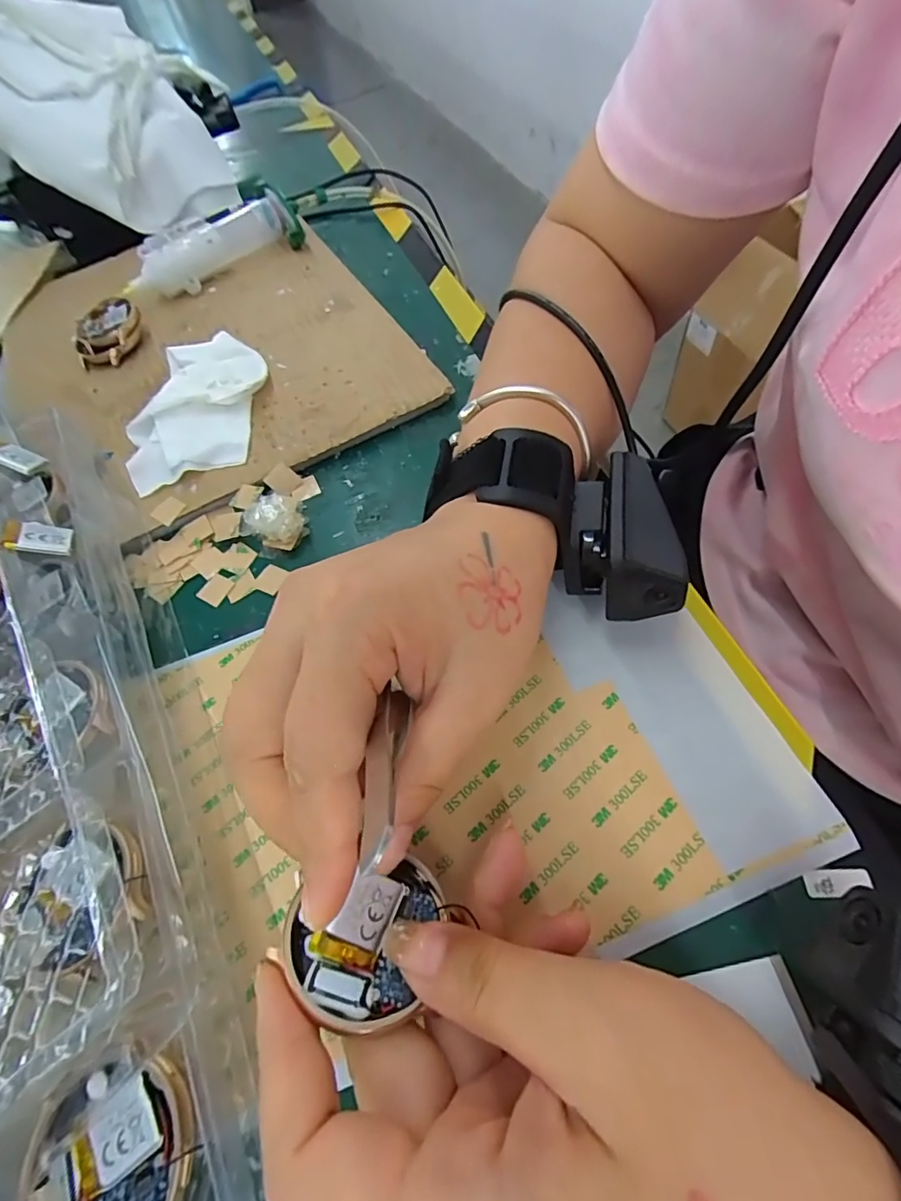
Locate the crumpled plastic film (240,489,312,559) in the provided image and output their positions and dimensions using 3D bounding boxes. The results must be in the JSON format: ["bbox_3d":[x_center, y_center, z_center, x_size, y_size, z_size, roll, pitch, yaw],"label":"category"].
[{"bbox_3d":[-0.090,-0.040,0.266,0.027,0.015,0.029,-4,60,7],"label":"crumpled plastic film"}]

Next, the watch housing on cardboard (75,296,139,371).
[{"bbox_3d":[-0.237,-0.187,0.360,0.045,0.020,0.054,-26,60,-6],"label":"watch housing on cardboard"}]

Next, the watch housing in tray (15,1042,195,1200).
[{"bbox_3d":[-0.090,0.147,0.136,0.046,0.014,0.046,-4,60,7],"label":"watch housing in tray"}]

